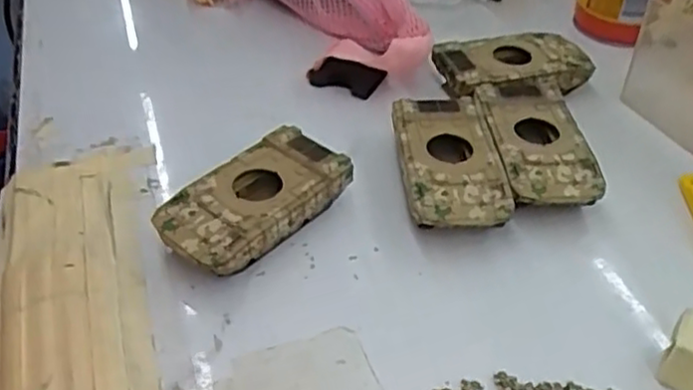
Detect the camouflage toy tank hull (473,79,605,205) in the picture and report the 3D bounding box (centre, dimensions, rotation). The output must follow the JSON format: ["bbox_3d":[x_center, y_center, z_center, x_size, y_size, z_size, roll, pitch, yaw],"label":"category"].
[{"bbox_3d":[0.104,-0.030,0.395,0.052,0.024,0.106,-3,42,-5],"label":"camouflage toy tank hull"}]

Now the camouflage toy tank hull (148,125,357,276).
[{"bbox_3d":[-0.046,0.005,0.352,0.050,0.026,0.094,31,49,29],"label":"camouflage toy tank hull"}]

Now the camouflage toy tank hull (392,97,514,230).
[{"bbox_3d":[0.053,-0.015,0.377,0.051,0.026,0.094,-4,42,-5],"label":"camouflage toy tank hull"}]

